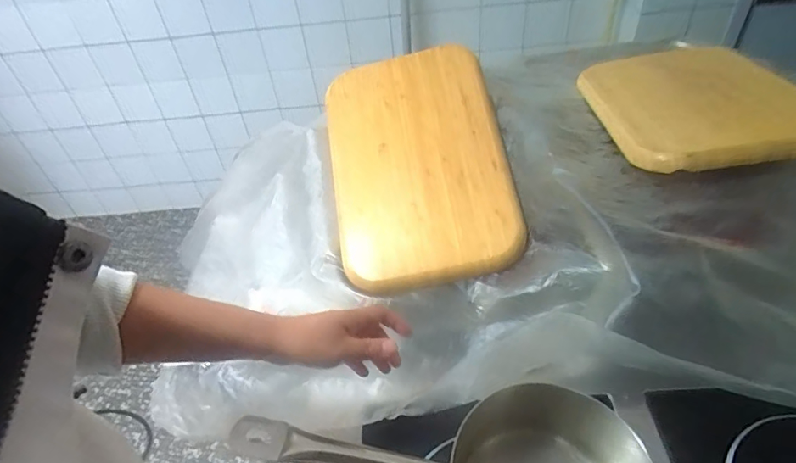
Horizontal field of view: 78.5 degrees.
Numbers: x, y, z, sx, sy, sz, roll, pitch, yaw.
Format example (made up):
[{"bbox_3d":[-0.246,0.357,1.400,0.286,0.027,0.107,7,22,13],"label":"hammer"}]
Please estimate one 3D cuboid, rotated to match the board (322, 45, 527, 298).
[{"bbox_3d":[0.025,-0.103,0.679,0.243,0.021,0.357,-12,68,2],"label":"board"}]

